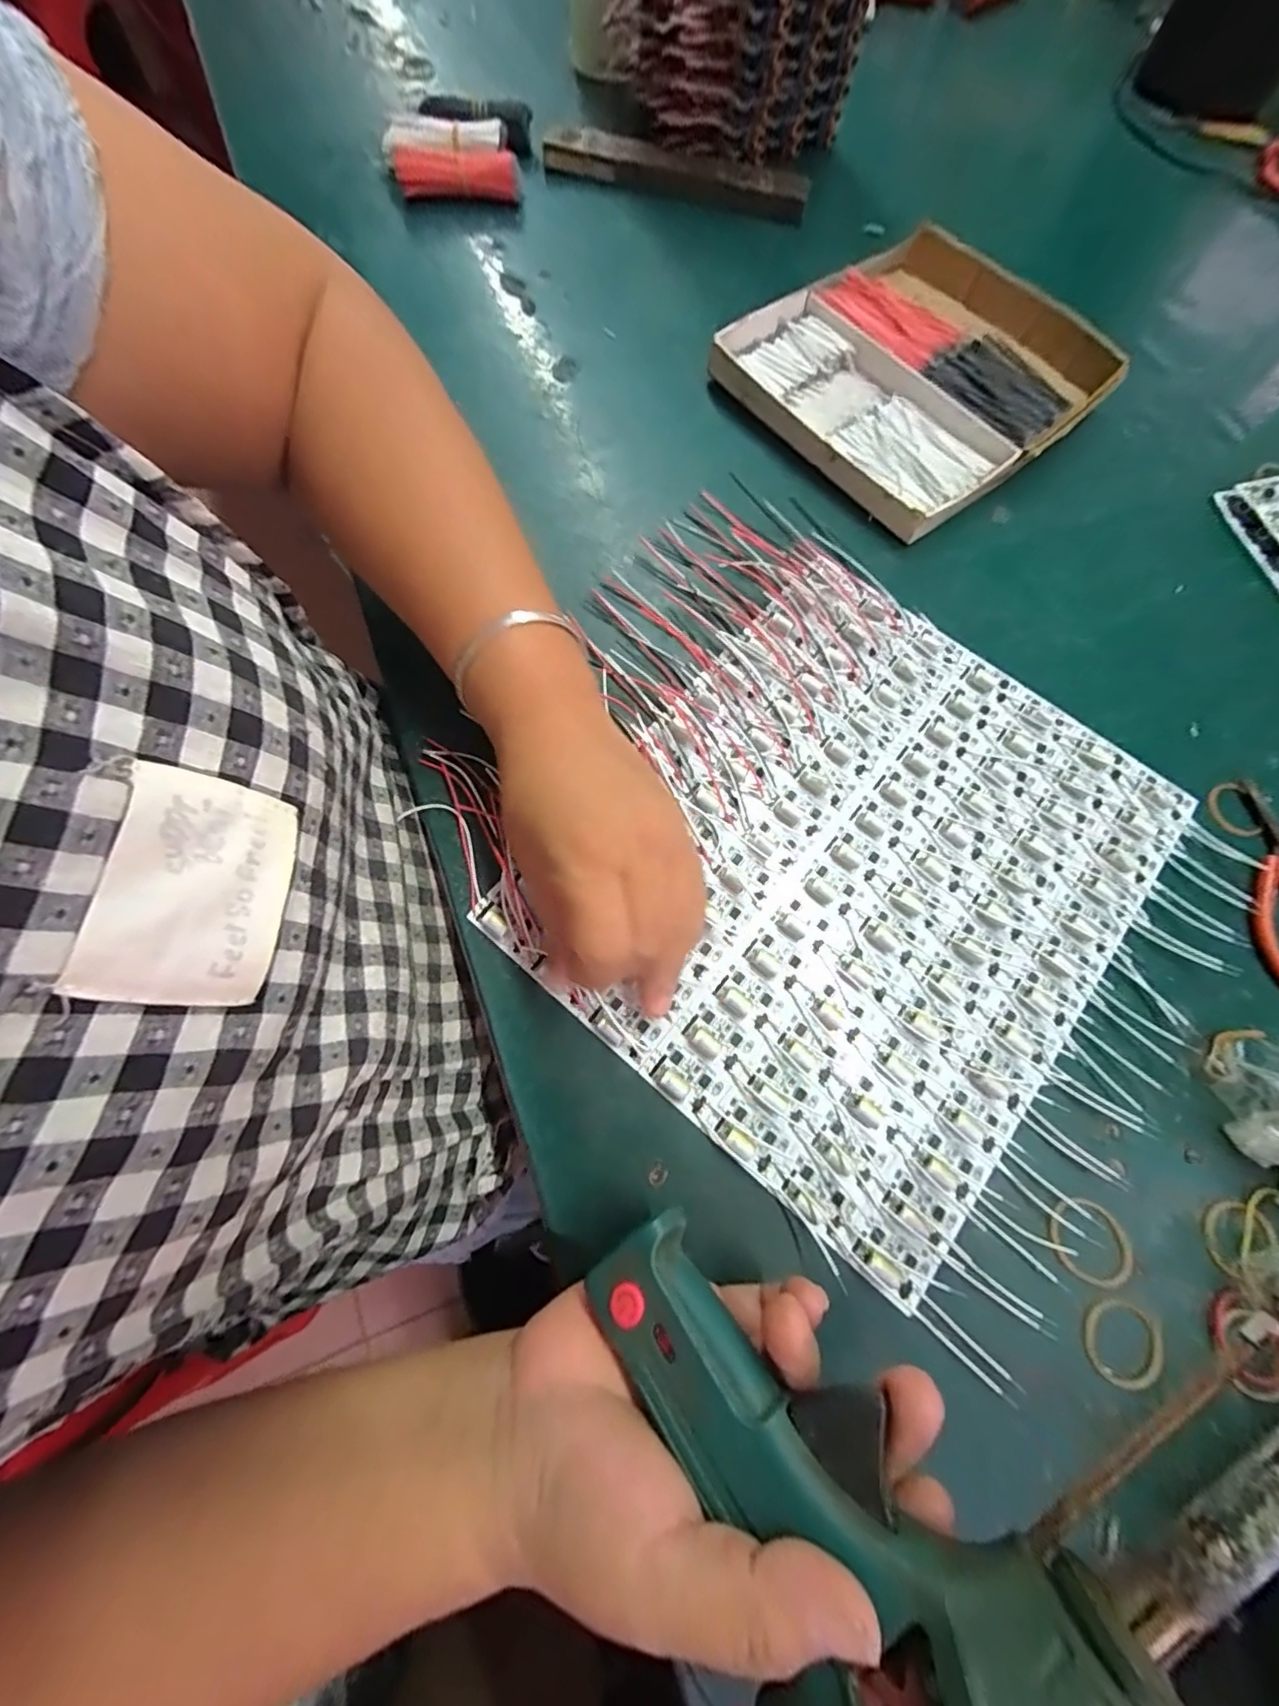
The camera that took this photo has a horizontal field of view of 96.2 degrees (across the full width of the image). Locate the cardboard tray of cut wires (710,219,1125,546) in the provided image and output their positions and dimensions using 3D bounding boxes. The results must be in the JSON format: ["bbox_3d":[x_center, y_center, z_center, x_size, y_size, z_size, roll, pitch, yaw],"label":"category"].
[{"bbox_3d":[0.183,-0.316,0.377,0.206,0.023,0.189,-36,76,-13],"label":"cardboard tray of cut wires"}]

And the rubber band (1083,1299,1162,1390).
[{"bbox_3d":[0.188,0.190,0.222,0.033,0.004,0.028,12,71,2],"label":"rubber band"}]

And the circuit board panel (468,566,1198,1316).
[{"bbox_3d":[0.103,0.003,0.278,0.235,0.010,0.278,39,75,11],"label":"circuit board panel"}]

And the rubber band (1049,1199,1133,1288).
[{"bbox_3d":[0.183,0.157,0.231,0.036,0.006,0.028,22,72,6],"label":"rubber band"}]

